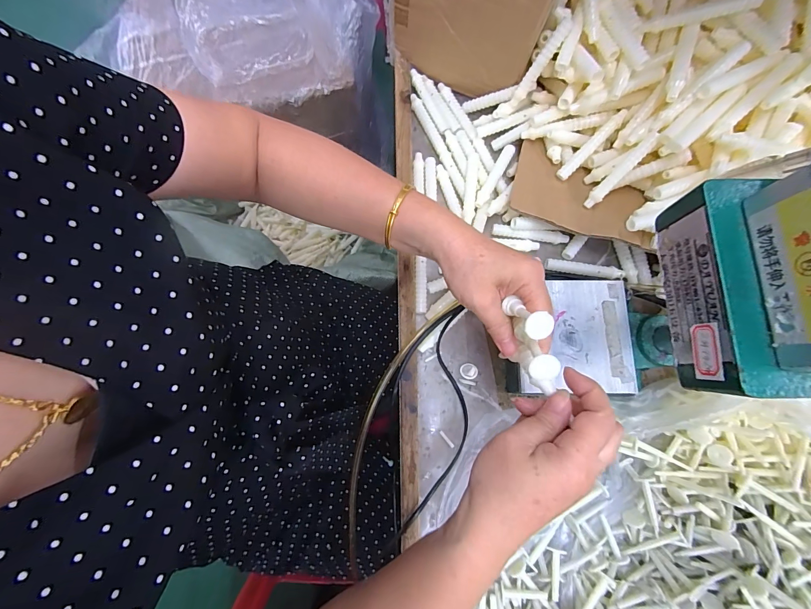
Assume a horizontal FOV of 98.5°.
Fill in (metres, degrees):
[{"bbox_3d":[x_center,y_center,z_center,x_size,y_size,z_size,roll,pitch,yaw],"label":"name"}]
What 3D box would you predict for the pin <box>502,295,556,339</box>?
[{"bbox_3d":[0.085,0.009,0.249,0.018,0.047,0.018,-19,105,-3],"label":"pin"}]

